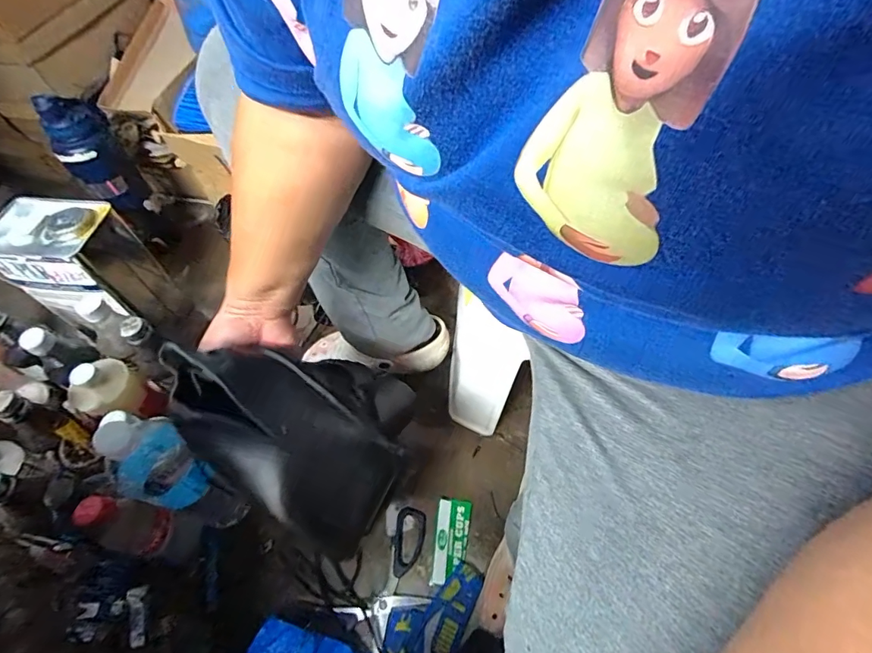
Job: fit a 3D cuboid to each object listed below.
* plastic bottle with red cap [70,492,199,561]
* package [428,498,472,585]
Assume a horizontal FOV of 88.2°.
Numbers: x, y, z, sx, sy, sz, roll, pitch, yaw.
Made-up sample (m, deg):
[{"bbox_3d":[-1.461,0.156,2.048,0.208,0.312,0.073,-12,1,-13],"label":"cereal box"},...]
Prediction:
[{"bbox_3d":[-0.325,0.229,0.505,0.051,0.170,0.053,5,57,7],"label":"plastic bottle with red cap"},{"bbox_3d":[0.018,0.272,0.573,0.041,0.007,0.100,8,57,8],"label":"package"}]

